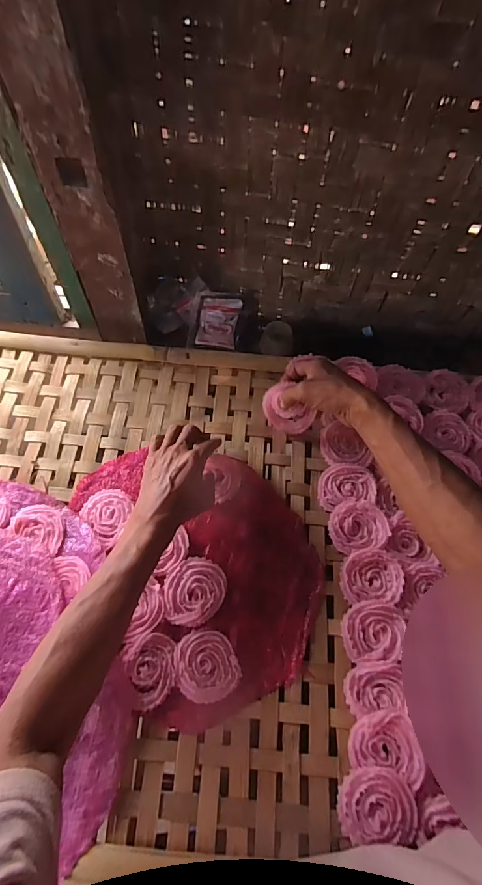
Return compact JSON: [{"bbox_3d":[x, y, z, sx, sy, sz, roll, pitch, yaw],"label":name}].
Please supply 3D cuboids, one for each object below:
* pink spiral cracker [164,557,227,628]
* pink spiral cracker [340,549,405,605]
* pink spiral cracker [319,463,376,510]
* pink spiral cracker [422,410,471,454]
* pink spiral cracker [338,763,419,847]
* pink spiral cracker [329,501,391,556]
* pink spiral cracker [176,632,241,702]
[{"bbox_3d":[-0.056,0.180,0.503,0.071,0.007,0.079,41,69,16],"label":"pink spiral cracker"},{"bbox_3d":[0.162,0.165,0.513,0.073,0.012,0.062,3,64,-1],"label":"pink spiral cracker"},{"bbox_3d":[0.143,0.058,0.567,0.075,0.012,0.062,-6,64,-5],"label":"pink spiral cracker"},{"bbox_3d":[0.303,-0.017,0.609,0.065,0.008,0.068,1,64,-2],"label":"pink spiral cracker"},{"bbox_3d":[0.137,0.362,0.415,0.073,0.010,0.061,2,63,0],"label":"pink spiral cracker"},{"bbox_3d":[0.152,0.108,0.540,0.071,0.013,0.064,-7,64,-6],"label":"pink spiral cracker"},{"bbox_3d":[-0.040,0.252,0.470,0.067,0.005,0.072,1,64,-2],"label":"pink spiral cracker"}]

